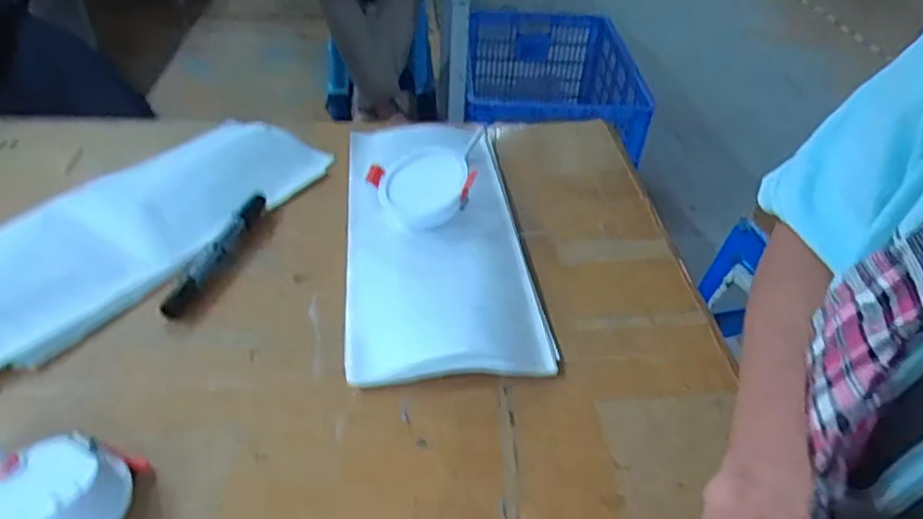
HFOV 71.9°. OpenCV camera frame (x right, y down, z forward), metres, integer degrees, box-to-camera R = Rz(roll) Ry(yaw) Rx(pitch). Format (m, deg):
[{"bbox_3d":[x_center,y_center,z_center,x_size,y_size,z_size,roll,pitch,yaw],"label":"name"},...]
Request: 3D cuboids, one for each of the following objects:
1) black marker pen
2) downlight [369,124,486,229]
[{"bbox_3d":[-0.178,-0.009,0.467,0.015,0.014,0.133,12,40,10],"label":"black marker pen"},{"bbox_3d":[-0.031,-0.059,0.500,0.084,0.041,0.070,0,39,-5],"label":"downlight"}]

